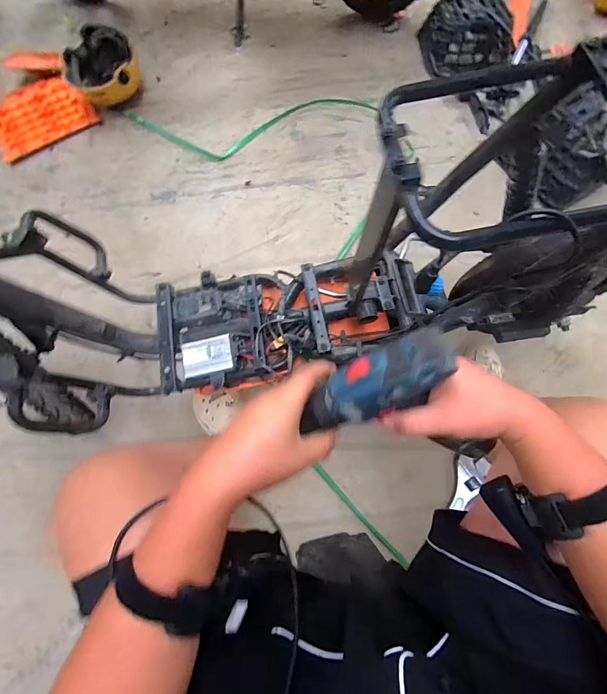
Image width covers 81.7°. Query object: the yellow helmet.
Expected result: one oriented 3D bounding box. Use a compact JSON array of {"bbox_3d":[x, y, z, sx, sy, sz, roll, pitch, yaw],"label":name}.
[{"bbox_3d":[-0.668,-0.923,1.200,0.236,0.178,0.211,-31,75,-10],"label":"yellow helmet"}]

